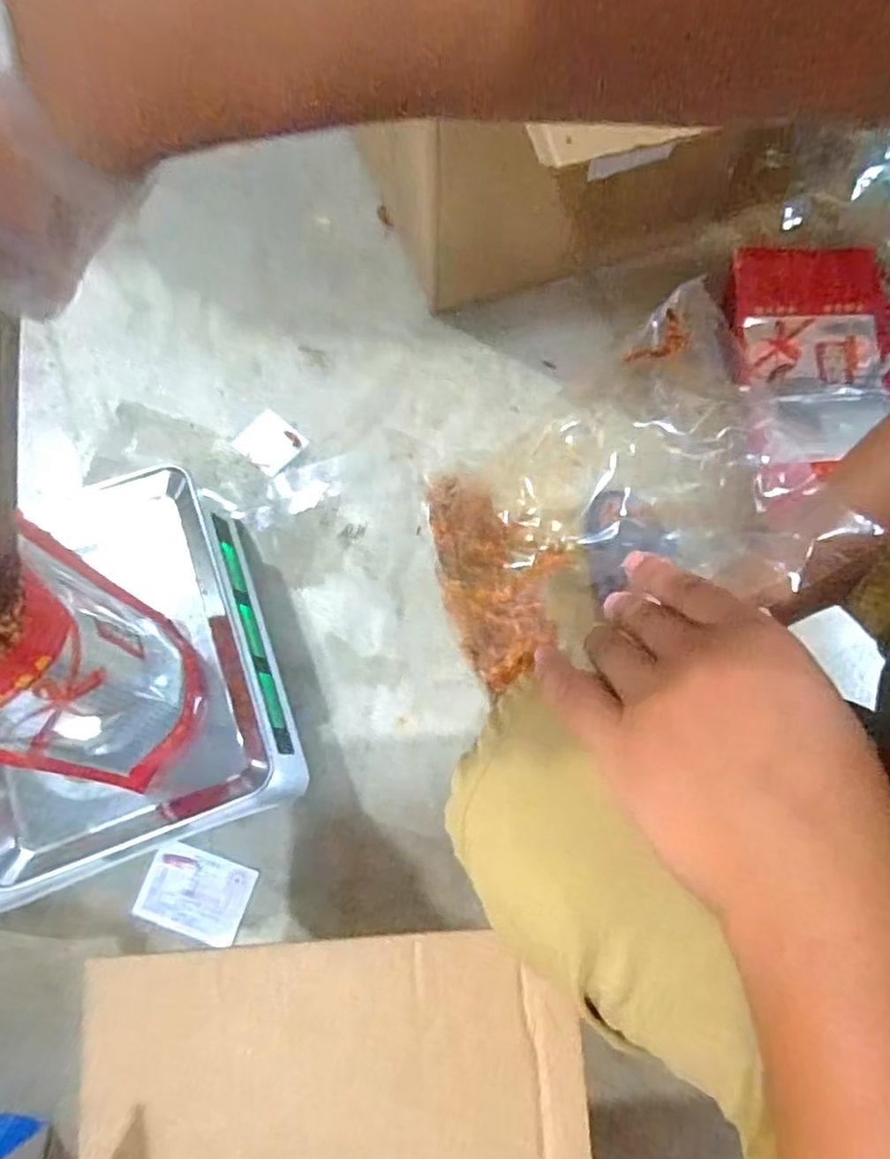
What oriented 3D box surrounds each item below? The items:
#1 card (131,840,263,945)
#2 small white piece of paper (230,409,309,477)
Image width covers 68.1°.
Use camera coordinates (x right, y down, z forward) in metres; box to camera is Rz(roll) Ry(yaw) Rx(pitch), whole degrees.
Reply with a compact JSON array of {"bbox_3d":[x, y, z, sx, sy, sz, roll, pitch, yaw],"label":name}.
[{"bbox_3d":[-0.232,0.291,0.614,0.098,0.005,0.070,18,72,4],"label":"card"},{"bbox_3d":[-0.207,-0.162,0.776,0.070,0.005,0.063,39,74,12],"label":"small white piece of paper"}]

